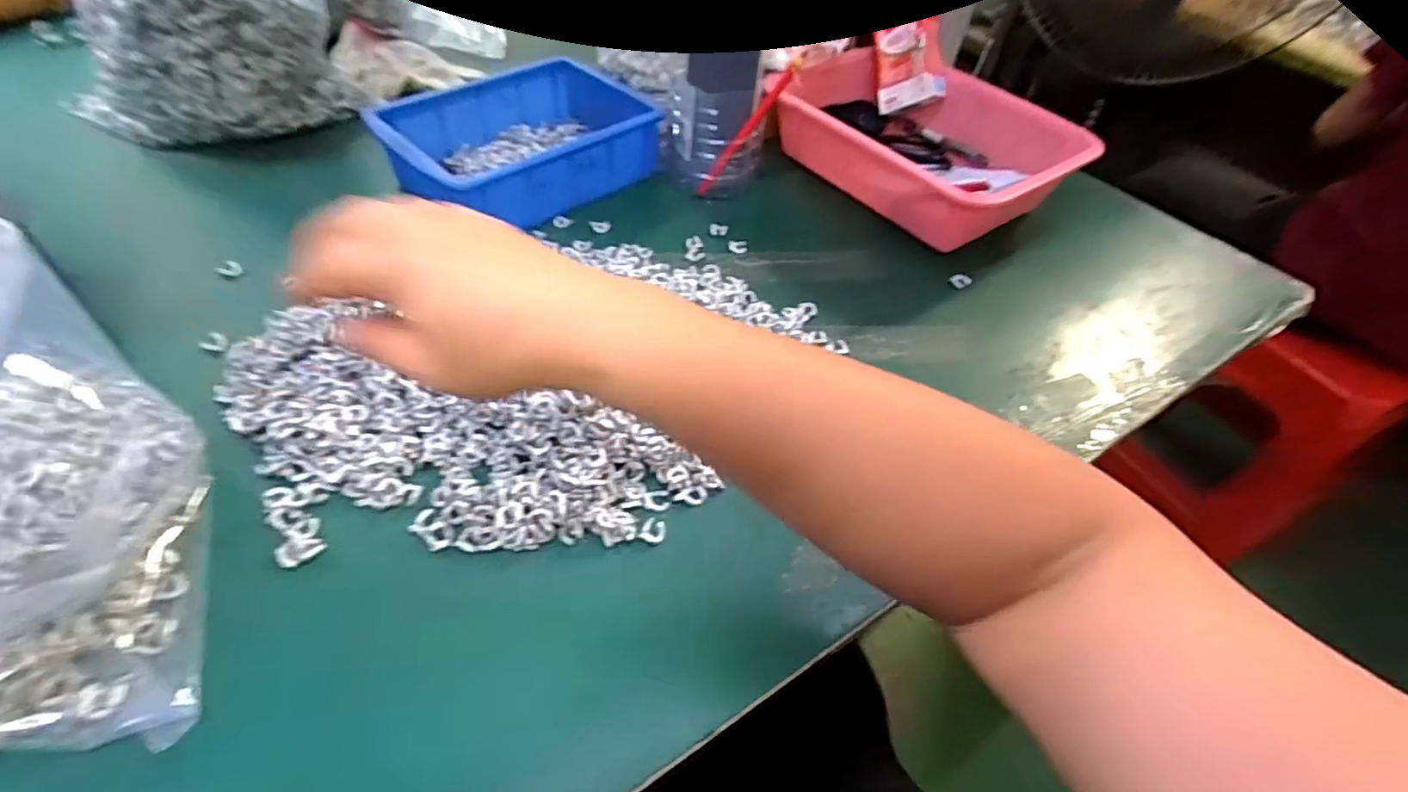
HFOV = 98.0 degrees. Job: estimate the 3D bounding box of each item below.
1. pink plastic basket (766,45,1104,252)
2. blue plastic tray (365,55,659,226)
[{"bbox_3d":[0.224,-0.277,0.649,0.208,0.087,0.295,-27,56,-26],"label":"pink plastic basket"},{"bbox_3d":[-0.182,-0.258,0.624,0.253,0.067,0.175,-34,59,-30],"label":"blue plastic tray"}]

